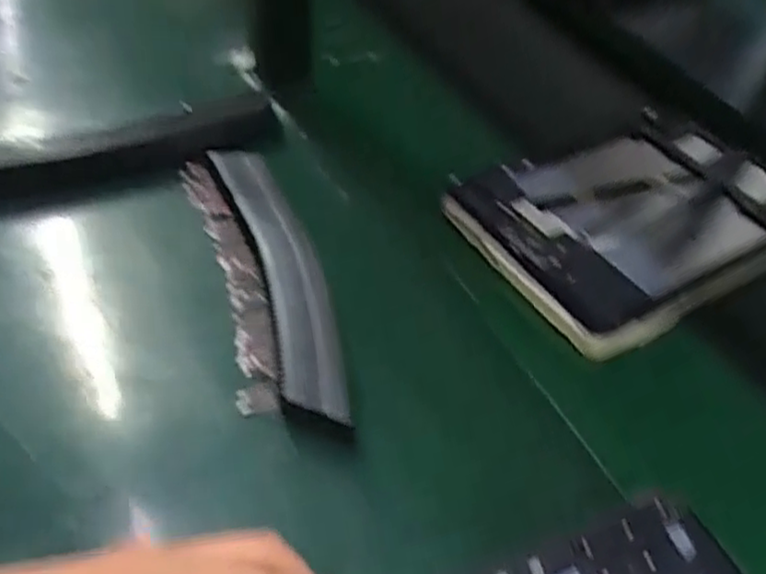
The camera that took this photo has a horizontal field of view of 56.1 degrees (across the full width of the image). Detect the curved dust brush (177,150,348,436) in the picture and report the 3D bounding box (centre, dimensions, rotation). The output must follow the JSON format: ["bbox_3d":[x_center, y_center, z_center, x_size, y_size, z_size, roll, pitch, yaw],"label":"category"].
[{"bbox_3d":[-0.073,-0.010,0.424,0.060,0.039,0.230,-12,47,-18],"label":"curved dust brush"}]

